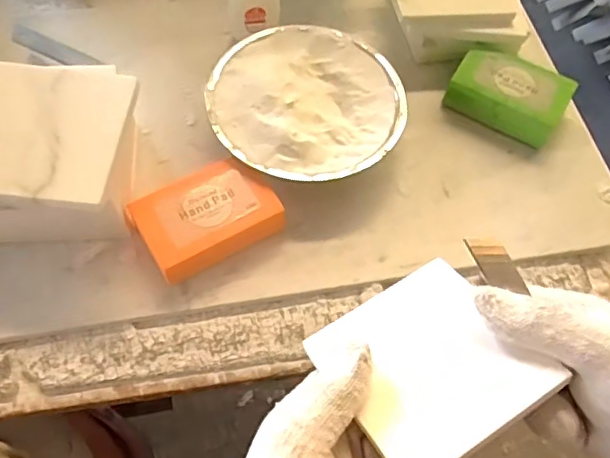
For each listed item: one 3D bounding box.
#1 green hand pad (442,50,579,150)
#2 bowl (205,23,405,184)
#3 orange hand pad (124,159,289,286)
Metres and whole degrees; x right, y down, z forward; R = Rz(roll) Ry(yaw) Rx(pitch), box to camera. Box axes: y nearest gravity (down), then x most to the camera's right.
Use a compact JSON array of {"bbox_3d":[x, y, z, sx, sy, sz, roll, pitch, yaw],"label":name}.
[{"bbox_3d":[0.172,-0.115,0.474,0.091,0.032,0.062,29,62,9],"label":"green hand pad"},{"bbox_3d":[0.001,-0.092,0.449,0.144,0.048,0.145,3,62,-5],"label":"bowl"},{"bbox_3d":[-0.068,-0.008,0.400,0.096,0.033,0.062,-27,68,-18],"label":"orange hand pad"}]

